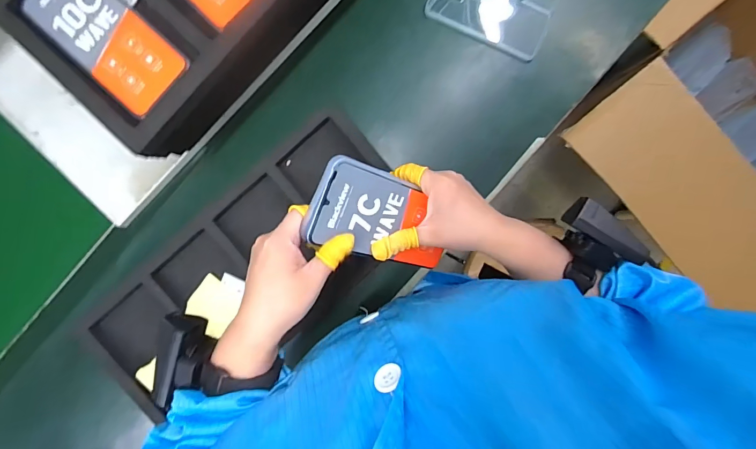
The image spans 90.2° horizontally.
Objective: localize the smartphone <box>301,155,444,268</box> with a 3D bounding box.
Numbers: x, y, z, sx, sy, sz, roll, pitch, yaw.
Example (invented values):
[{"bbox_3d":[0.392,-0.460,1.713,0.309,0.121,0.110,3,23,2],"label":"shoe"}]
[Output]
[{"bbox_3d":[0.010,-0.006,0.350,0.157,0.008,0.076,16,100,-39],"label":"smartphone"}]

